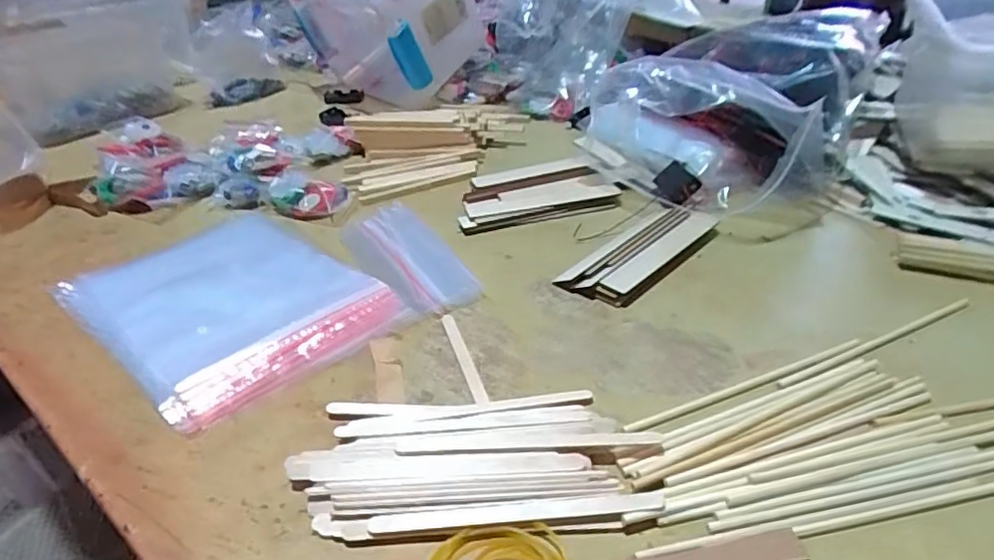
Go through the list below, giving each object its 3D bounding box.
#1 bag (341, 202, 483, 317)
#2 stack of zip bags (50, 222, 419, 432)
[{"bbox_3d":[-0.085,-0.022,0.548,0.073,0.015,0.176,-20,38,-23],"label":"bag"},{"bbox_3d":[-0.225,0.015,0.505,0.264,0.016,0.183,27,44,36],"label":"stack of zip bags"}]

